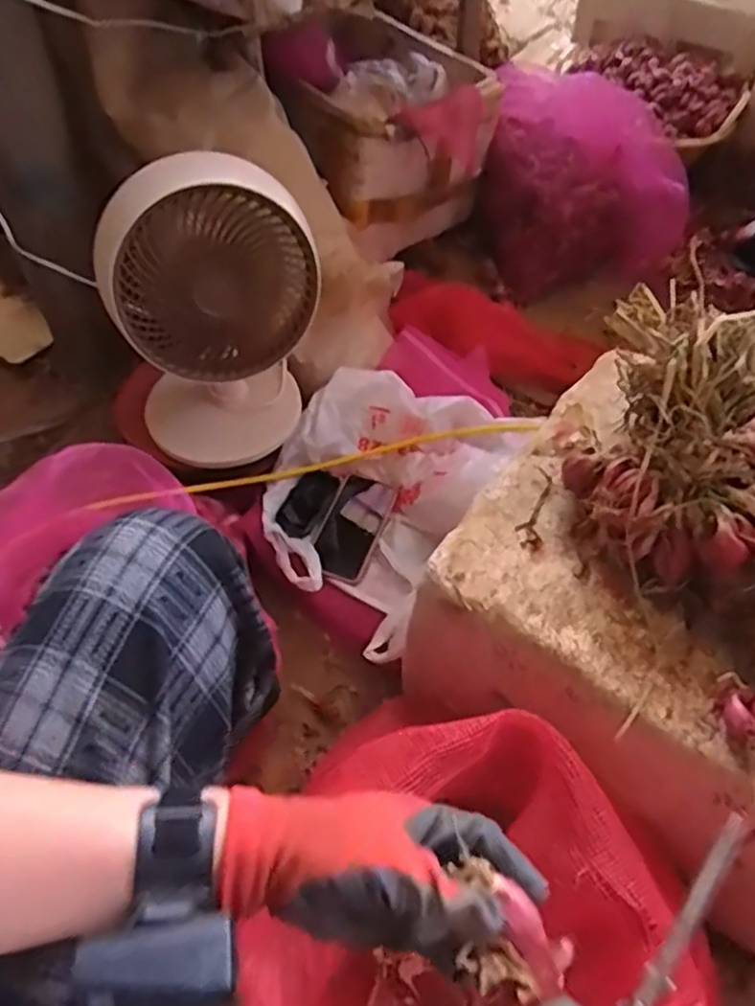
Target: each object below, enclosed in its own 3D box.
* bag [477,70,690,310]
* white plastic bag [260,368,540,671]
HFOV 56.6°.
[{"bbox_3d":[0.420,-0.669,1.467,0.407,0.263,0.444,1,54,0],"label":"bag"},{"bbox_3d":[-0.006,-0.013,0.944,0.268,0.109,0.376,25,58,16],"label":"white plastic bag"}]

